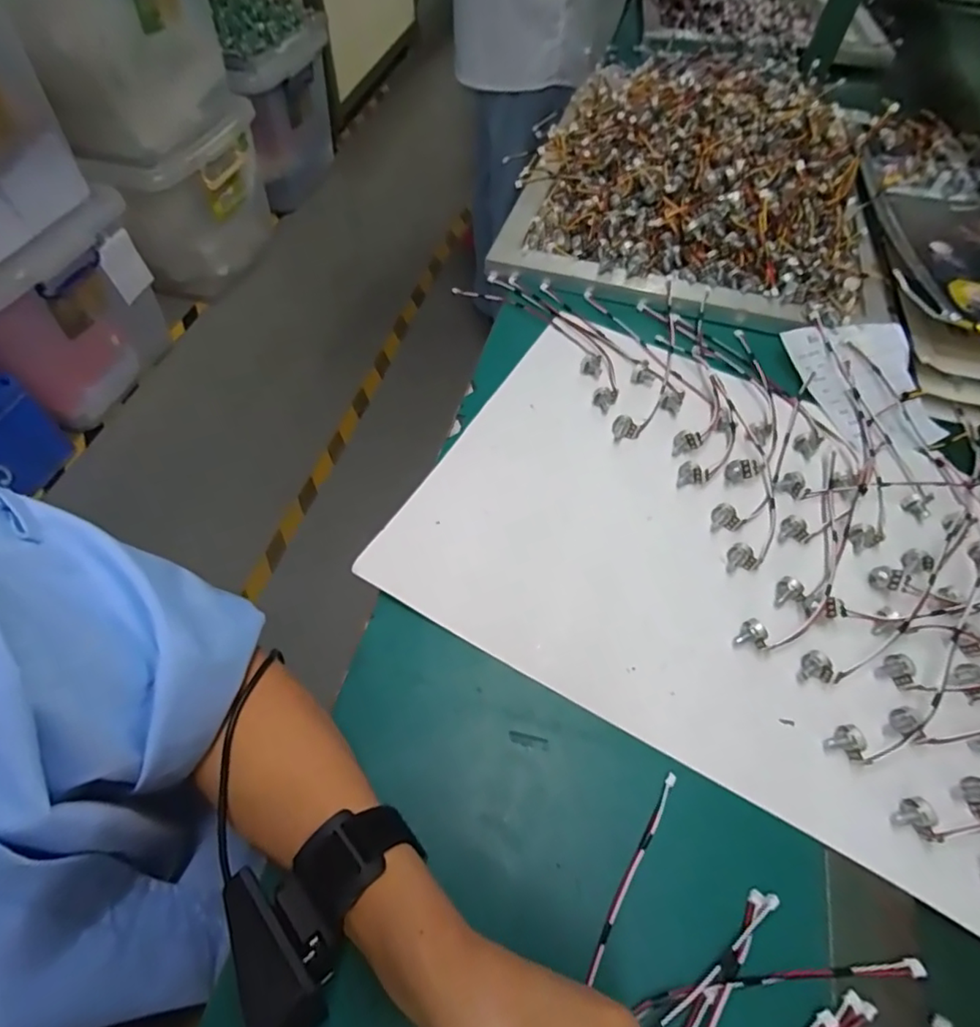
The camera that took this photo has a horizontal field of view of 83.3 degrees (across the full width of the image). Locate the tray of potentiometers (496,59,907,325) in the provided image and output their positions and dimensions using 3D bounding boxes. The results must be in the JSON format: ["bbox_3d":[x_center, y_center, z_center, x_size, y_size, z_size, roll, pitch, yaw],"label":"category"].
[{"bbox_3d":[0.251,-0.409,0.655,0.405,0.074,0.435,15,59,8],"label":"tray of potentiometers"}]

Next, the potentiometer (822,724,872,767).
[{"bbox_3d":[0.224,0.147,0.345,0.019,0.015,0.024,-11,59,-8],"label":"potentiometer"}]

